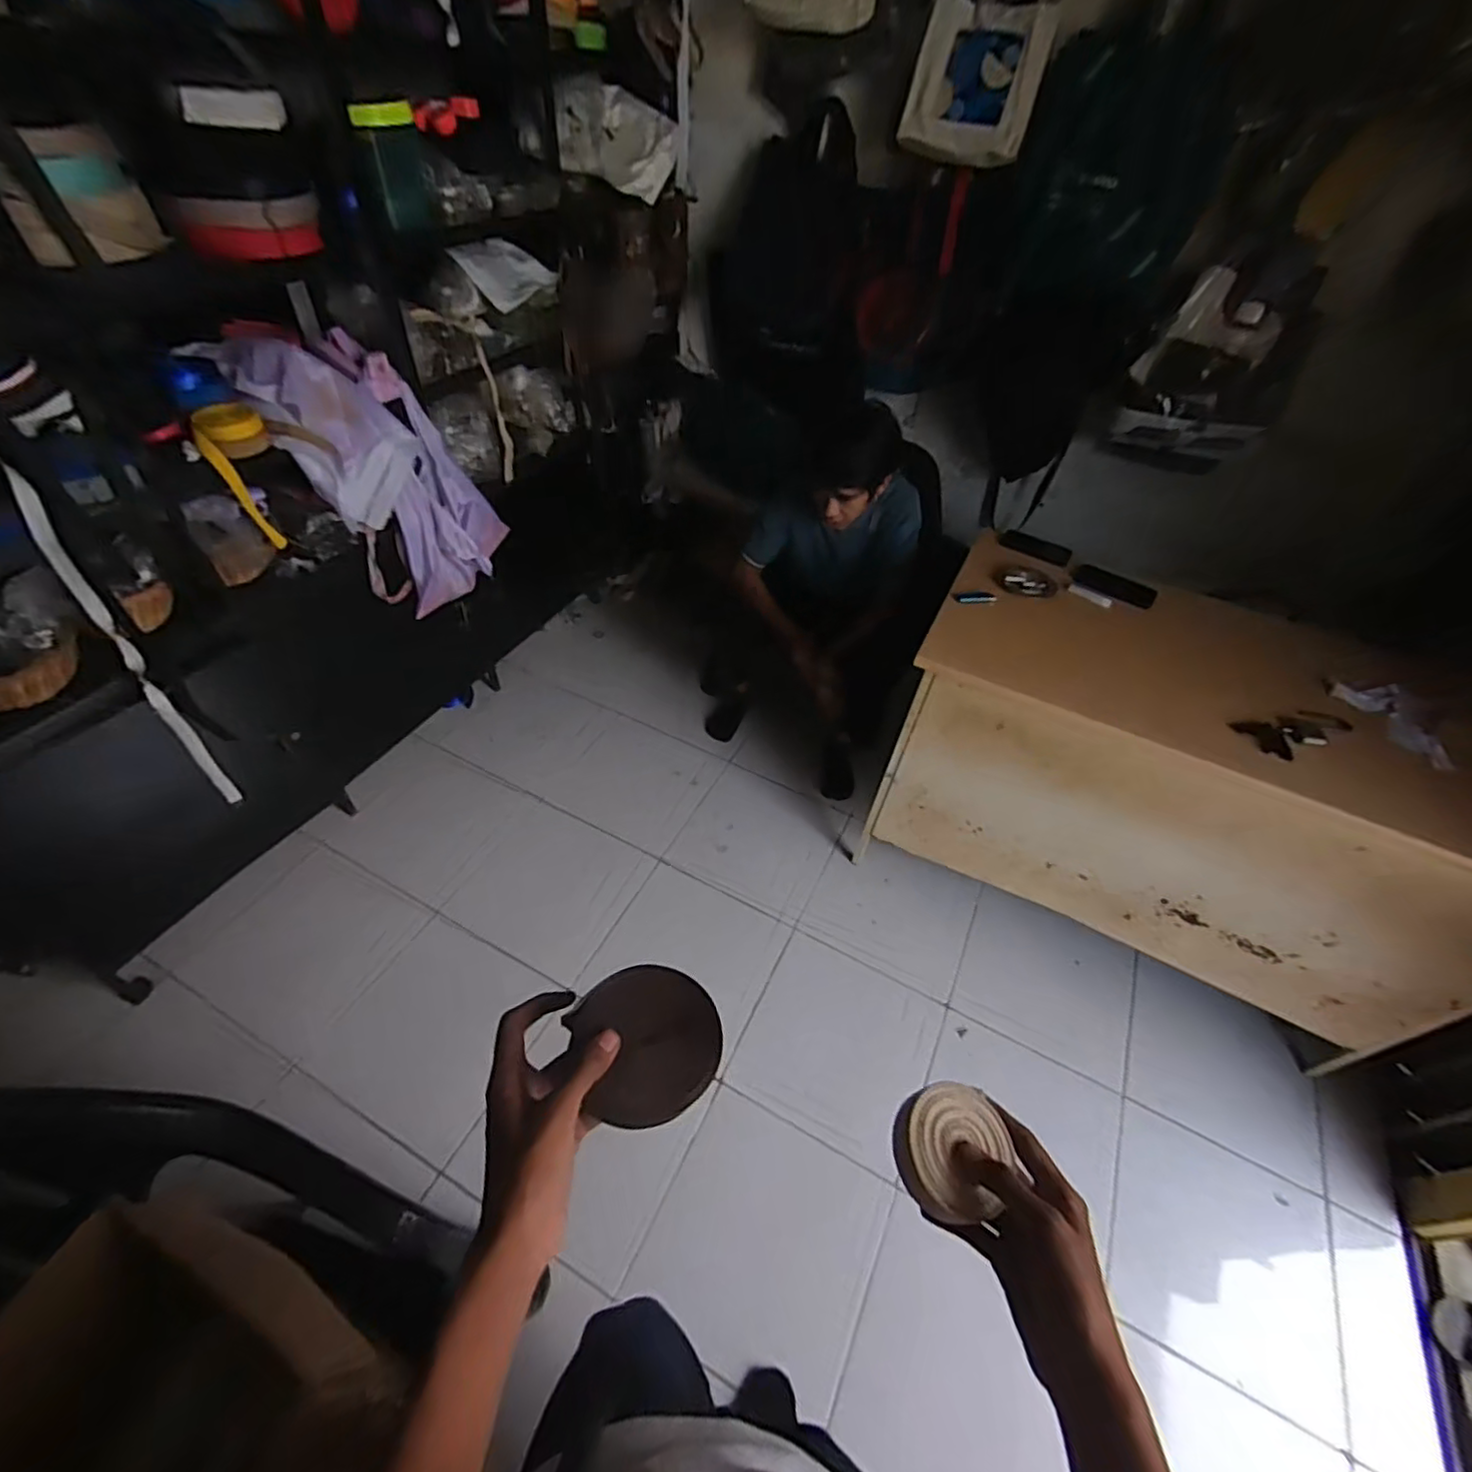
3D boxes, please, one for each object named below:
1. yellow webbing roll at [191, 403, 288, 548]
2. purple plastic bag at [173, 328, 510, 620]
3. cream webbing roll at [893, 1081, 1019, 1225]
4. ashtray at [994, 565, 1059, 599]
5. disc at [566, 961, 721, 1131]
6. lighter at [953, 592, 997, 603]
[{"bbox_3d":[-0.911,-0.490,1.225,0.109,0.227,0.116,-25,55,-25],"label":"yellow webbing roll"},{"bbox_3d":[-0.820,-0.583,1.472,0.226,0.656,0.359,11,64,28],"label":"purple plastic bag"},{"bbox_3d":[0.149,0.280,0.443,0.074,0.024,0.076,3,48,-3],"label":"cream webbing roll"},{"bbox_3d":[0.632,-0.338,1.419,0.126,0.022,0.097,17,48,10],"label":"ashtray"},{"bbox_3d":[-0.057,0.204,0.434,0.093,0.014,0.094,4,72,-12],"label":"disc"},{"bbox_3d":[0.505,-0.295,1.381,0.092,0.017,0.032,-5,49,-10],"label":"lighter"}]

